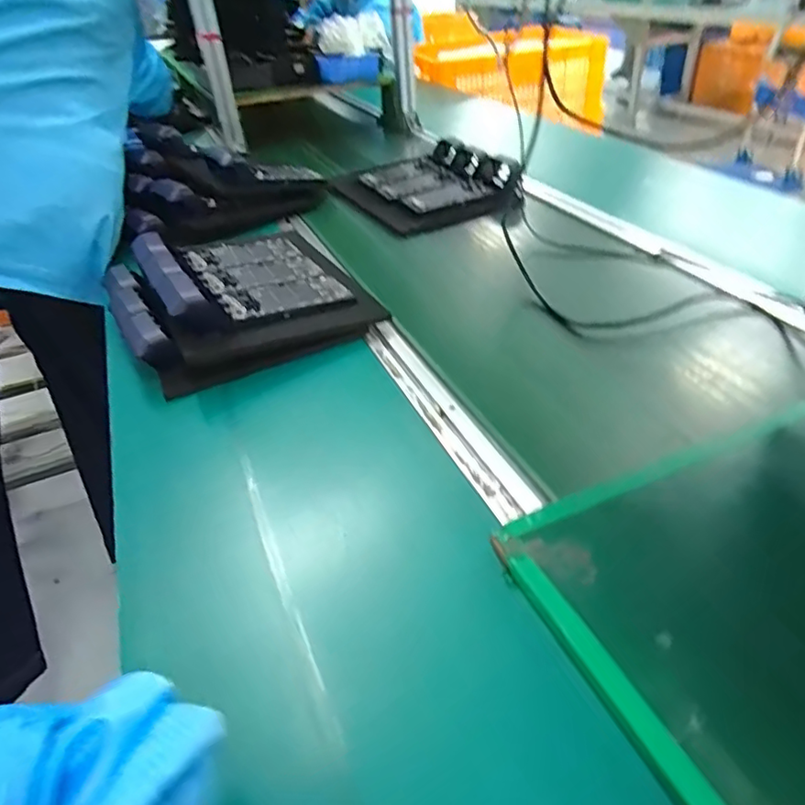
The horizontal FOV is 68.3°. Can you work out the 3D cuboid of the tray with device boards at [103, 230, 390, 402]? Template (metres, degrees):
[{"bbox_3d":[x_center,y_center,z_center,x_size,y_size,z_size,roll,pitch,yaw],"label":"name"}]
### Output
[{"bbox_3d":[-0.216,-0.151,0.764,0.288,0.096,0.292,-21,37,-20],"label":"tray with device boards"}]

